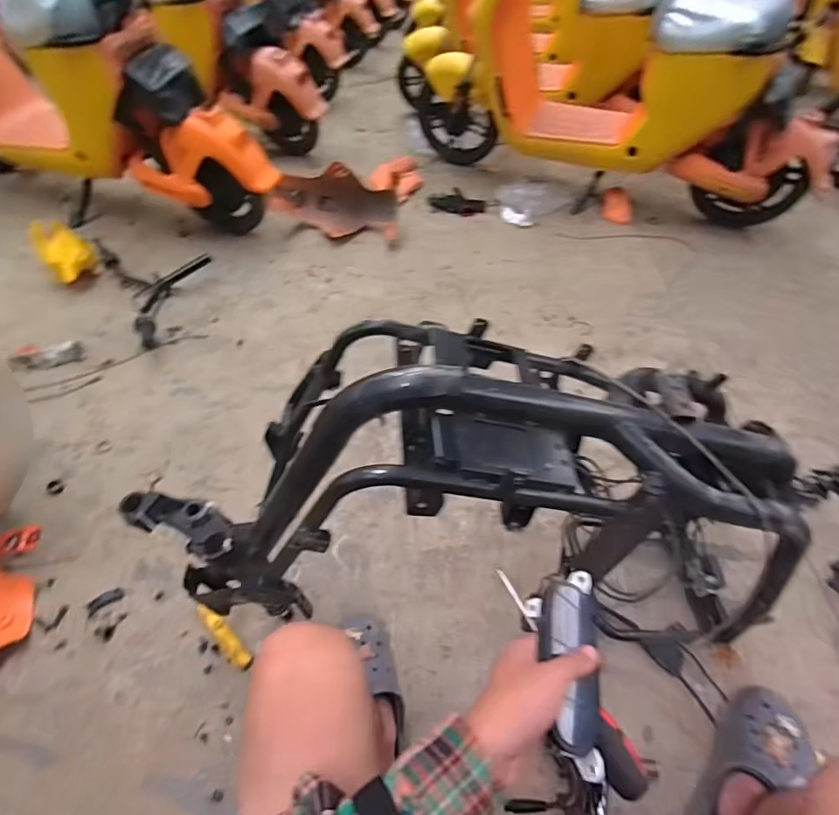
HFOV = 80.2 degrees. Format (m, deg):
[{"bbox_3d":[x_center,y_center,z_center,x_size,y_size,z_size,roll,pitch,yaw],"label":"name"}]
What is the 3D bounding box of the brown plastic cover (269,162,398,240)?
[{"bbox_3d":[-0.292,-0.693,1.687,0.431,0.183,0.191,0,49,-3],"label":"brown plastic cover"}]

